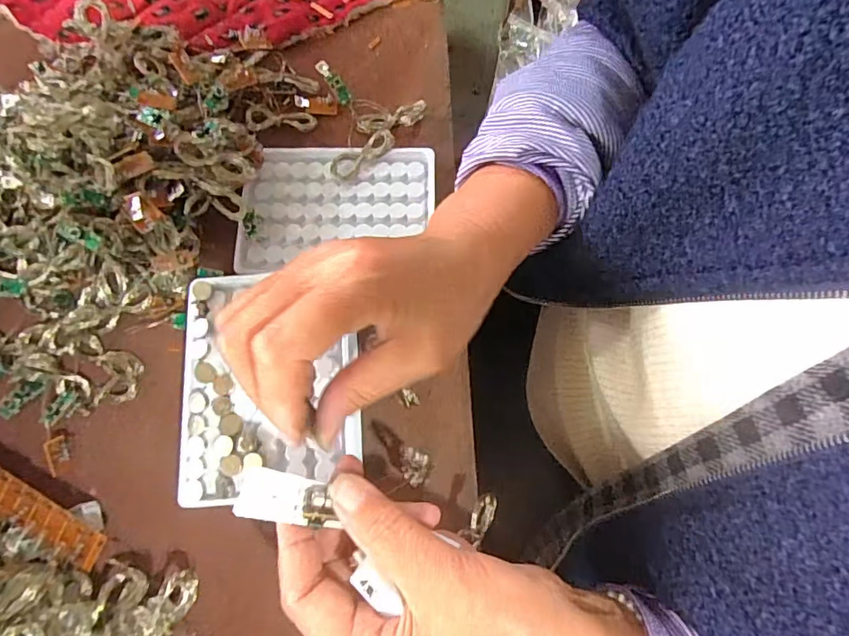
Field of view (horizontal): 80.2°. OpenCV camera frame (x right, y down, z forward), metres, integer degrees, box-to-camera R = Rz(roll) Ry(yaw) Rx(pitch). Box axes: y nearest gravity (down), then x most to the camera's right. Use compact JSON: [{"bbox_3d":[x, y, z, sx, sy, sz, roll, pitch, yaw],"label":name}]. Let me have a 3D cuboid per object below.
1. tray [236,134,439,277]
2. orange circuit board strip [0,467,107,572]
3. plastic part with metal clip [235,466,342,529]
[{"bbox_3d":[-0.059,-0.081,0.341,0.132,0.011,0.086,-5,74,-2],"label":"tray"},{"bbox_3d":[-0.227,0.096,0.273,0.121,0.007,0.020,29,82,5],"label":"orange circuit board strip"},{"bbox_3d":[-0.058,0.079,0.220,0.045,0.009,0.019,24,73,-28],"label":"plastic part with metal clip"}]

